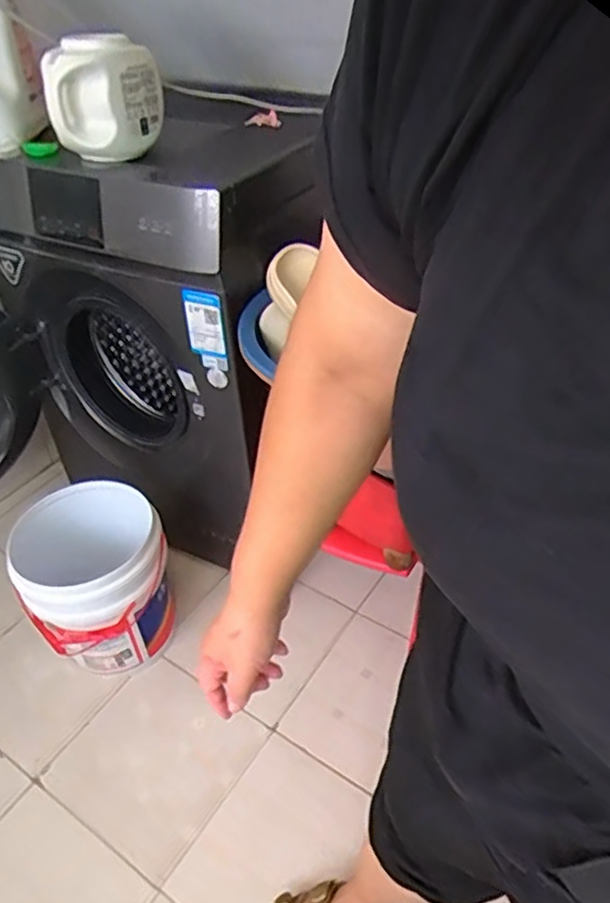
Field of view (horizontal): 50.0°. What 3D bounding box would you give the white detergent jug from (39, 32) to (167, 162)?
[{"bbox_3d":[-0.303,-0.539,0.995,0.123,0.153,0.152,4,41,11],"label":"white detergent jug"}]

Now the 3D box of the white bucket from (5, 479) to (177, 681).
[{"bbox_3d":[-0.388,0.257,1.255,0.255,0.301,0.248,-1,39,1],"label":"white bucket"}]

